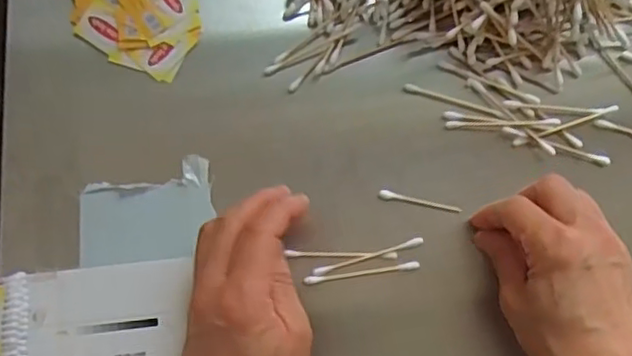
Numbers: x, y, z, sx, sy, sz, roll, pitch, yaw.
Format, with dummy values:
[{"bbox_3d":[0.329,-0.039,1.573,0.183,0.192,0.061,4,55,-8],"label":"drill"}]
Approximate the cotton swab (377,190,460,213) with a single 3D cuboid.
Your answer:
[{"bbox_3d":[0.068,0.015,0.419,0.054,0.004,0.006,11,76,3],"label":"cotton swab"}]

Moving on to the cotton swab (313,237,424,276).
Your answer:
[{"bbox_3d":[0.034,0.050,0.409,0.072,0.005,0.005,-16,76,-4],"label":"cotton swab"}]

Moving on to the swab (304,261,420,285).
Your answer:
[{"bbox_3d":[0.029,0.060,0.407,0.073,0.004,0.005,-8,76,-2],"label":"swab"}]

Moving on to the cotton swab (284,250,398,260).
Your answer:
[{"bbox_3d":[0.018,0.049,0.410,0.067,0.004,0.004,1,76,0],"label":"cotton swab"}]

